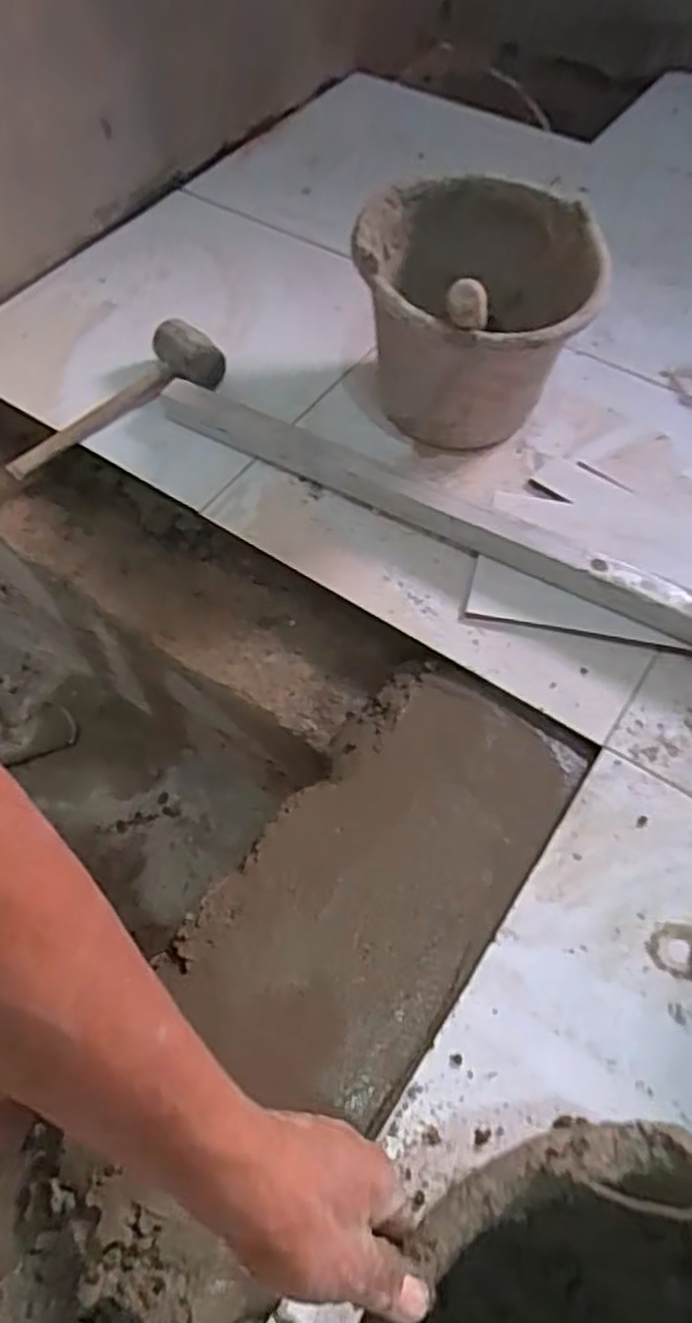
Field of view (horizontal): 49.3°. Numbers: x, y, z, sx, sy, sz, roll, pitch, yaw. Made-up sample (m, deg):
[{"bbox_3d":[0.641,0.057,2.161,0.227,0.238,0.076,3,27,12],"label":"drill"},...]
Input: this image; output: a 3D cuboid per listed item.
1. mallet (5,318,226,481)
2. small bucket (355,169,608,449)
[{"bbox_3d":[-0.289,-0.321,0.917,0.284,0.068,0.100,-28,63,-15],"label":"mallet"},{"bbox_3d":[0.138,-0.377,0.834,0.240,0.229,0.289,7,60,5],"label":"small bucket"}]

